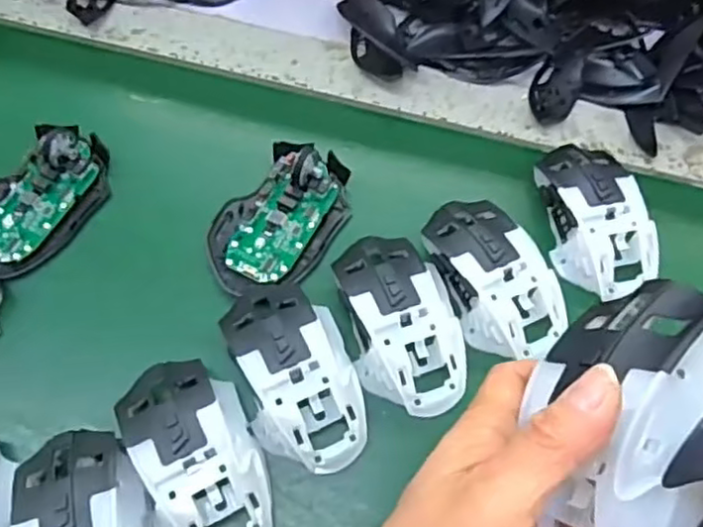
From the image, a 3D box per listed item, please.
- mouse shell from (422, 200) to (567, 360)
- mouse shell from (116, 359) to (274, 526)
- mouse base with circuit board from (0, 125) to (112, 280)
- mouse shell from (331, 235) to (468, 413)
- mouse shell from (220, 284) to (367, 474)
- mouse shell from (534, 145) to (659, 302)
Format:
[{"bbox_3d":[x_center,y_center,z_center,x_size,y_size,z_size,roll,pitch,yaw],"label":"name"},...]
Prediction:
[{"bbox_3d":[0.089,0.008,0.425,0.060,0.039,0.115,-24,65,-13],"label":"mouse shell"},{"bbox_3d":[-0.085,0.107,0.371,0.064,0.041,0.113,-22,64,-12],"label":"mouse shell"},{"bbox_3d":[-0.210,-0.047,0.448,0.071,0.022,0.107,32,66,15],"label":"mouse base with circuit board"},{"bbox_3d":[0.030,0.034,0.411,0.065,0.038,0.116,-15,63,-8],"label":"mouse shell"},{"bbox_3d":[-0.033,0.062,0.392,0.064,0.035,0.113,-16,63,-9],"label":"mouse shell"},{"bbox_3d":[0.161,-0.031,0.445,0.060,0.037,0.108,-12,63,-7],"label":"mouse shell"}]

